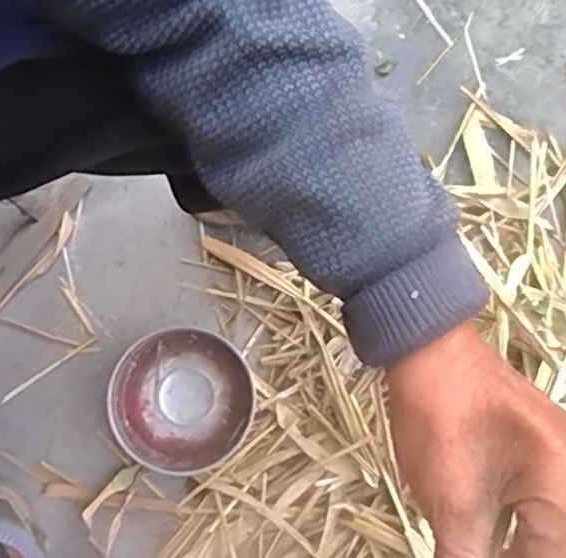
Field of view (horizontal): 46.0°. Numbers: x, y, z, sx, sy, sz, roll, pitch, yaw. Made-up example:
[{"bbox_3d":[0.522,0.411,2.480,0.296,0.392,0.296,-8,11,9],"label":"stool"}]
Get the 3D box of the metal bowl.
[{"bbox_3d":[-0.116,0.141,0.778,0.163,0.066,0.155,0,80,0],"label":"metal bowl"}]

